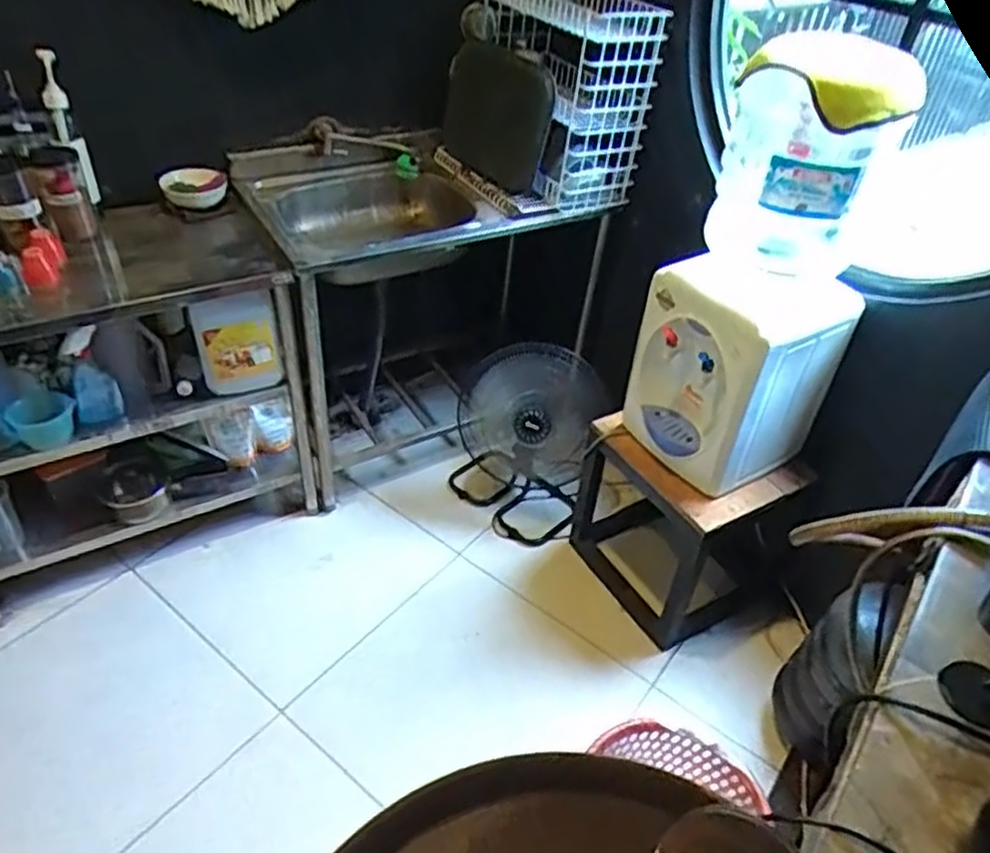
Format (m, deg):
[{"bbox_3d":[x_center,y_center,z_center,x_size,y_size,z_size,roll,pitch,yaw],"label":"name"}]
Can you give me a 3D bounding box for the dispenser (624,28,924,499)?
[{"bbox_3d":[0.515,-0.290,1.453,0.282,0.831,0.319,-20,46,-27],"label":"dispenser"}]

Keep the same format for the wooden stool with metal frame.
[{"bbox_3d":[0.464,0.203,1.876,0.356,0.430,0.467,-17,45,-24],"label":"wooden stool with metal frame"}]

